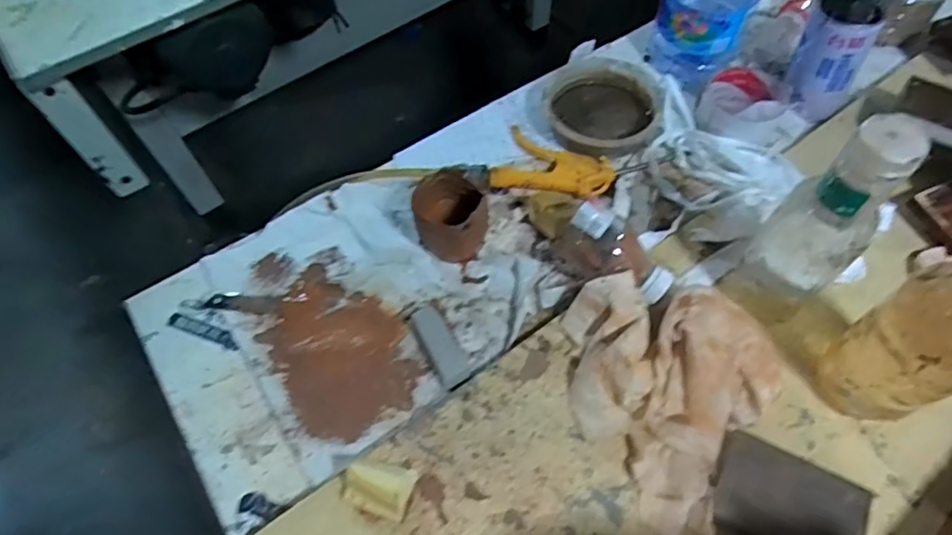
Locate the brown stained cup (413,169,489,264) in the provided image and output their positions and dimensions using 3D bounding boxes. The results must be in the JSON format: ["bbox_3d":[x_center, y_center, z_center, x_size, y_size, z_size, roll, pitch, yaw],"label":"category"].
[{"bbox_3d":[-0.022,-0.047,0.544,0.064,0.066,0.070,-1,61,2],"label":"brown stained cup"}]

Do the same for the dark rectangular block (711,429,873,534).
[{"bbox_3d":[0.223,0.174,0.424,0.100,0.031,0.072,24,65,15],"label":"dark rectangular block"}]

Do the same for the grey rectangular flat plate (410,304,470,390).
[{"bbox_3d":[-0.031,0.066,0.500,0.026,0.010,0.079,-26,63,-11],"label":"grey rectangular flat plate"}]

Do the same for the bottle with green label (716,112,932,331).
[{"bbox_3d":[0.252,-0.018,0.435,0.062,0.204,0.071,-41,67,-18],"label":"bottle with green label"}]

